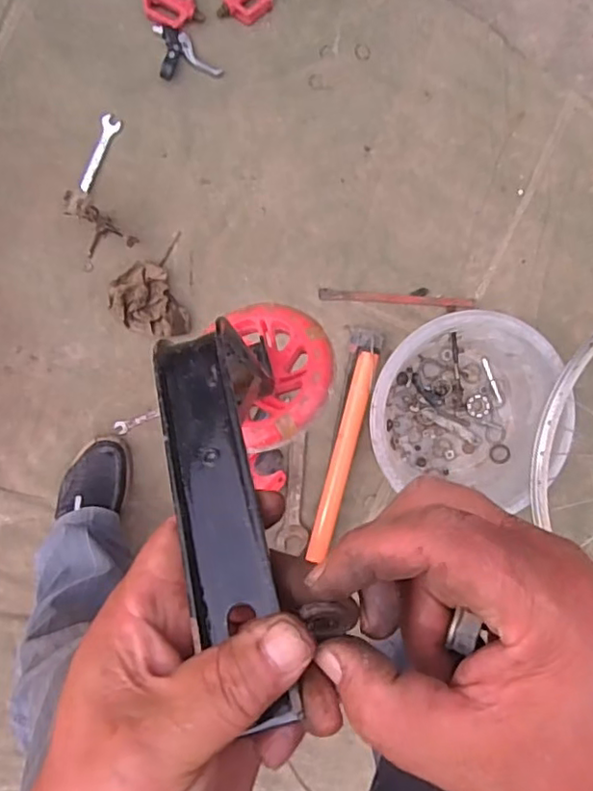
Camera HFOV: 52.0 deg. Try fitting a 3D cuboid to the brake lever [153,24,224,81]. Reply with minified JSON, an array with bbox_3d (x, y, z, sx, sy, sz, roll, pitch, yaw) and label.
[{"bbox_3d":[-0.170,-0.543,0.959,0.094,0.022,0.075,-9,95,-8],"label":"brake lever"}]

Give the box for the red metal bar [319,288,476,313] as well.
[{"bbox_3d":[0.182,-0.167,1.068,0.286,0.007,0.024,2,93,-9],"label":"red metal bar"}]

